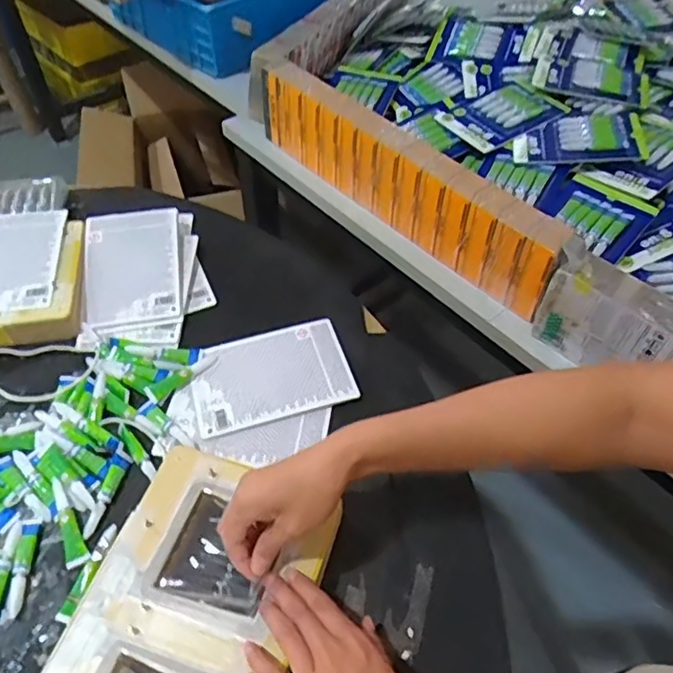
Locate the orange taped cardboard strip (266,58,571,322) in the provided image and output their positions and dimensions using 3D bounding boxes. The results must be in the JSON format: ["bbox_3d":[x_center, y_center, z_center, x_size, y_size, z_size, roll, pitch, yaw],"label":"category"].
[{"bbox_3d":[0.079,-0.211,0.767,0.046,0.126,0.510,-33,58,-26],"label":"orange taped cardboard strip"}]

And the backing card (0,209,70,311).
[{"bbox_3d":[-0.390,-0.095,0.686,0.110,0.005,0.165,-5,53,-8],"label":"backing card"}]

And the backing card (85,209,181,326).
[{"bbox_3d":[-0.249,-0.089,0.706,0.110,0.006,0.171,-7,60,-10],"label":"backing card"}]

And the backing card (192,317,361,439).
[{"bbox_3d":[-0.072,0.040,0.630,0.167,0.006,0.118,-15,53,-10],"label":"backing card"}]

